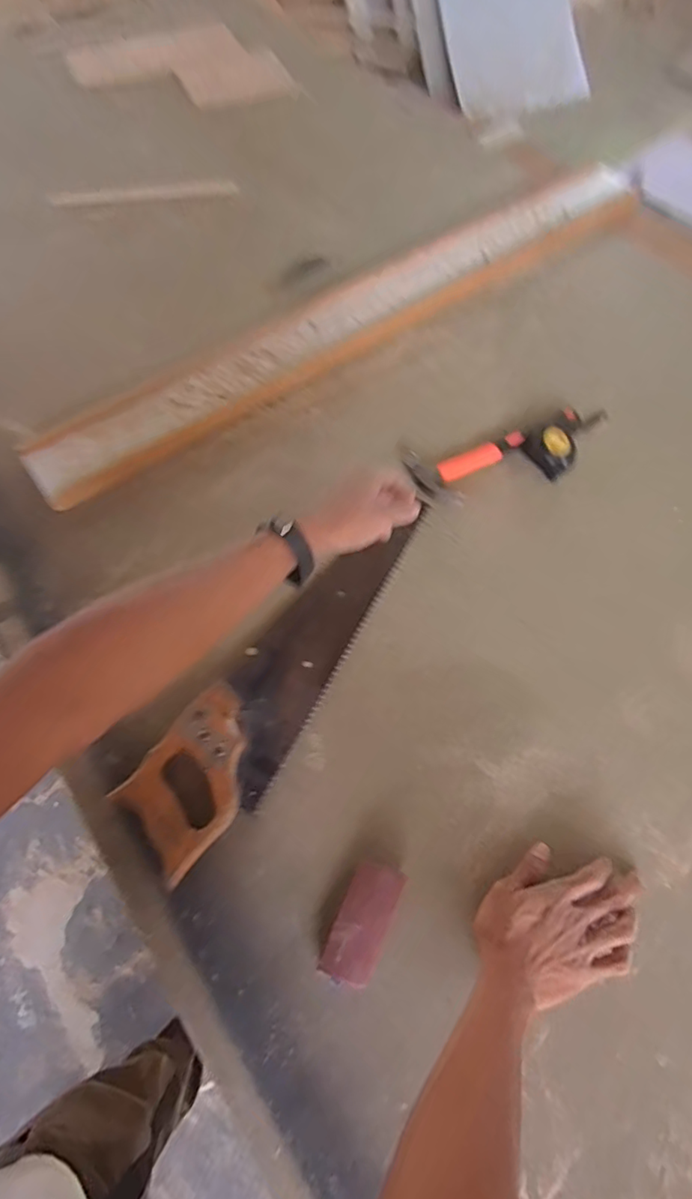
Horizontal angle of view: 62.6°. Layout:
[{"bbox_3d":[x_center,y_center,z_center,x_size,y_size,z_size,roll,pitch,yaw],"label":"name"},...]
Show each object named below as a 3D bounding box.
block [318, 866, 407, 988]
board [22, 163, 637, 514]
[{"bbox_3d":[0.017,0.310,0.547,0.051,0.026,0.107,24,67,12],"label":"block"},{"bbox_3d":[0.034,-0.471,0.933,1.132,0.035,0.158,-33,68,-14],"label":"board"}]

